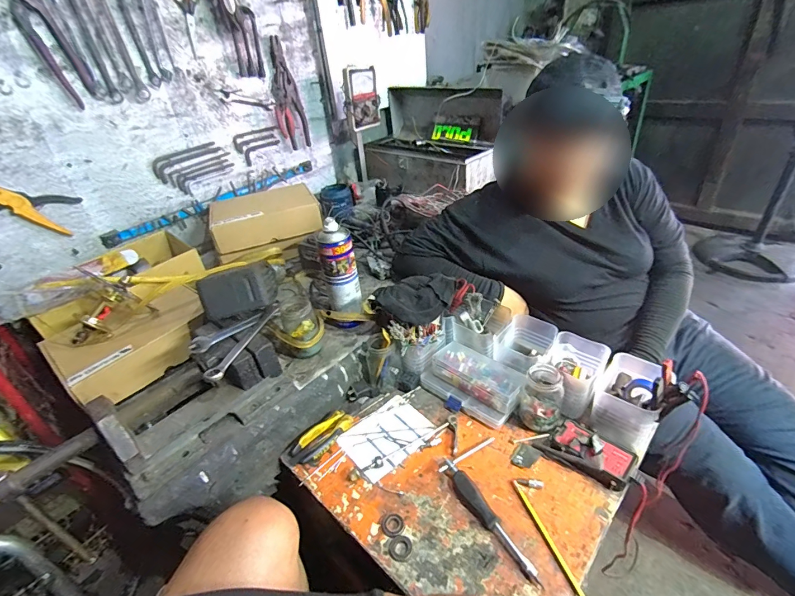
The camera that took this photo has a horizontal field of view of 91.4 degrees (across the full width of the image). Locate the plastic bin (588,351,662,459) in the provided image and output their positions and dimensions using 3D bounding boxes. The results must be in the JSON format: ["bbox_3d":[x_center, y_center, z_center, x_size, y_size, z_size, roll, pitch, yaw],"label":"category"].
[{"bbox_3d":[0.364,0.164,0.615,0.089,0.080,0.127,17,41,29],"label":"plastic bin"}]

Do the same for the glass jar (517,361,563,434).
[{"bbox_3d":[0.232,0.159,0.628,0.064,0.098,0.074,8,38,20],"label":"glass jar"}]

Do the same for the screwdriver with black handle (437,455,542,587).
[{"bbox_3d":[0.117,0.294,0.531,0.020,0.025,0.195,-22,38,-21],"label":"screwdriver with black handle"}]

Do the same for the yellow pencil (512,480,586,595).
[{"bbox_3d":[0.195,0.313,0.498,0.010,0.007,0.171,-14,36,-11],"label":"yellow pencil"}]

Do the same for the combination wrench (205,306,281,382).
[{"bbox_3d":[-0.249,0.067,0.638,0.025,0.018,0.183,5,37,16],"label":"combination wrench"}]

